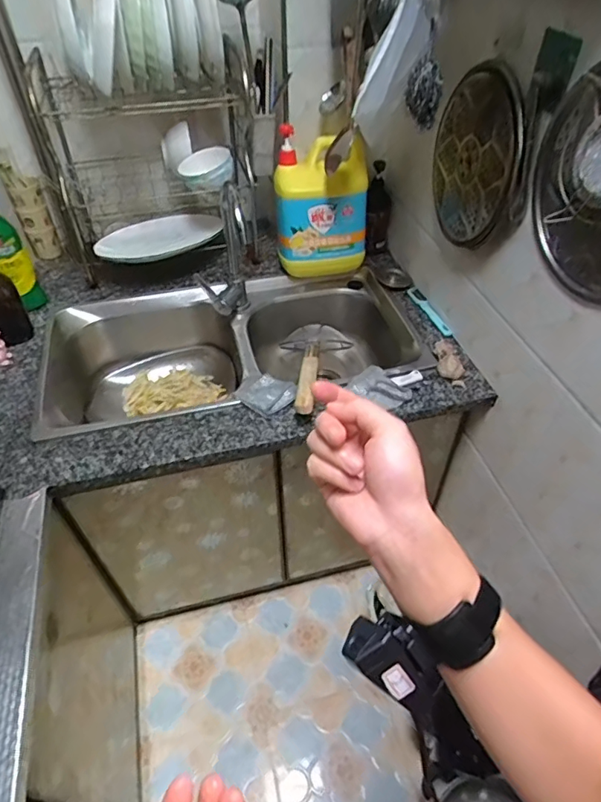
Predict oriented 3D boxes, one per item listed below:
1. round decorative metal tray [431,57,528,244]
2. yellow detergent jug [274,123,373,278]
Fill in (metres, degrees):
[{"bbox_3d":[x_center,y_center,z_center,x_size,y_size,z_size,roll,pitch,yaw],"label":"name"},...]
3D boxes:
[{"bbox_3d":[0.285,-0.402,0.839,0.032,0.252,0.263,-4,46,-5],"label":"round decorative metal tray"},{"bbox_3d":[0.049,-0.421,1.112,0.200,0.272,0.112,-5,47,-6],"label":"yellow detergent jug"}]

